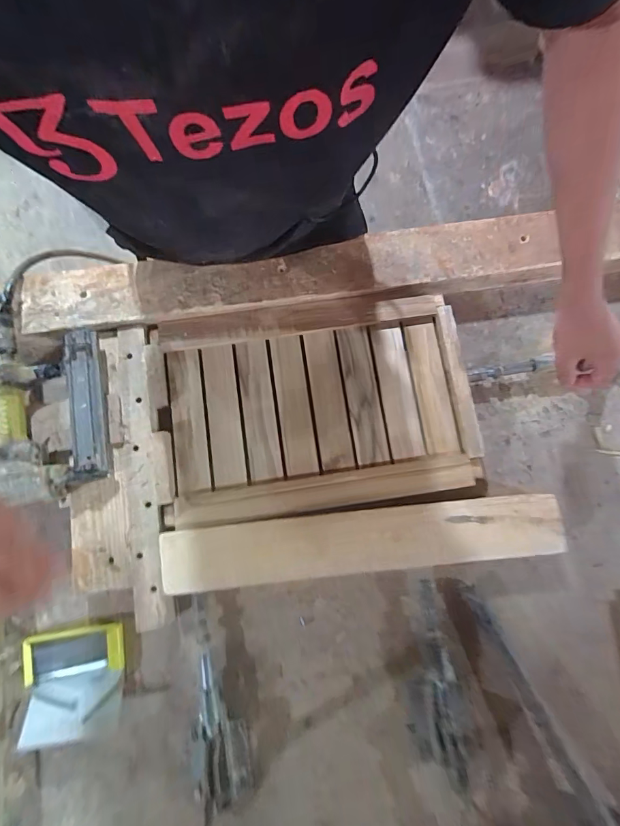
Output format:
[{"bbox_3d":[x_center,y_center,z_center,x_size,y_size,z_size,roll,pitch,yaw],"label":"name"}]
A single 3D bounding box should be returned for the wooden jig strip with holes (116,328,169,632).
[{"bbox_3d":[-0.237,0.077,0.542,0.046,0.011,0.404,-9,79,-3],"label":"wooden jig strip with holes"}]

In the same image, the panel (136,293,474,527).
[{"bbox_3d":[0.004,-0.013,0.584,0.451,0.052,0.295,-7,78,-1],"label":"panel"}]

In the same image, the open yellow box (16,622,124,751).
[{"bbox_3d":[-0.307,0.349,0.513,0.116,0.034,0.124,-6,78,-1],"label":"open yellow box"}]

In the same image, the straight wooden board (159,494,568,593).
[{"bbox_3d":[0.070,0.169,0.521,0.516,0.023,0.078,-5,79,-3],"label":"straight wooden board"}]

